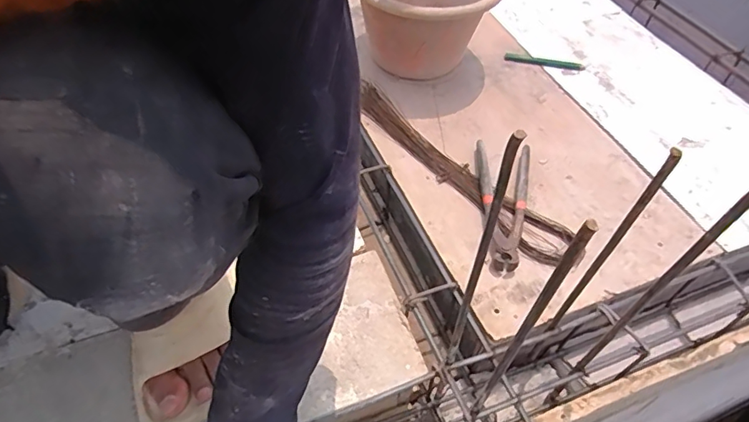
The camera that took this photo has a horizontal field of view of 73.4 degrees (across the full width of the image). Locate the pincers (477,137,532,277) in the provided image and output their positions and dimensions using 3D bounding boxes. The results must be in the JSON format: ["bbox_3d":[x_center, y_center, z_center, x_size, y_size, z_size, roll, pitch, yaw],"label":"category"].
[{"bbox_3d":[0.174,-0.011,0.670,0.073,0.025,0.216,7,51,3],"label":"pincers"}]

